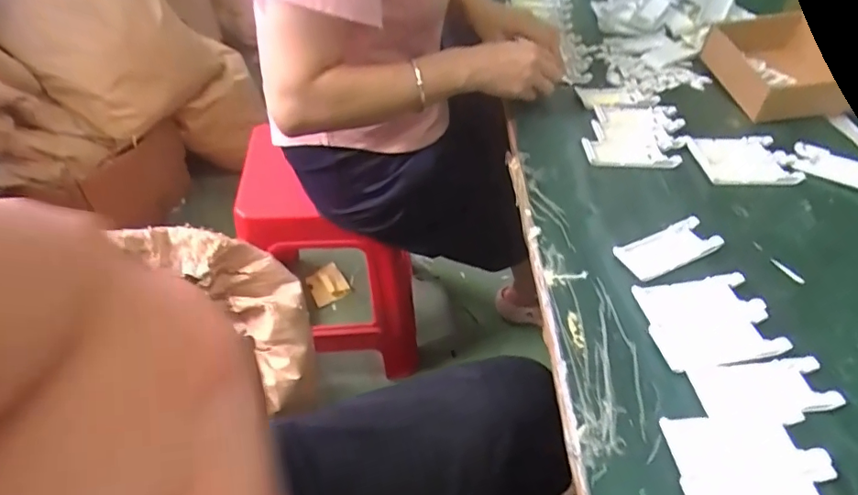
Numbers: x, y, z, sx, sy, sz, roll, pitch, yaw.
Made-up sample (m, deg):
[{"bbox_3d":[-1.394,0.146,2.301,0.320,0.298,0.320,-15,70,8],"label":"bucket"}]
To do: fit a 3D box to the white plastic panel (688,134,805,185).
[{"bbox_3d":[0.364,-0.103,0.590,0.110,0.010,0.081,-3,47,-5],"label":"white plastic panel"}]

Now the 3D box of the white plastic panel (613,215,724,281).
[{"bbox_3d":[0.226,0.001,0.484,0.106,0.008,0.041,-19,50,-20],"label":"white plastic panel"}]

